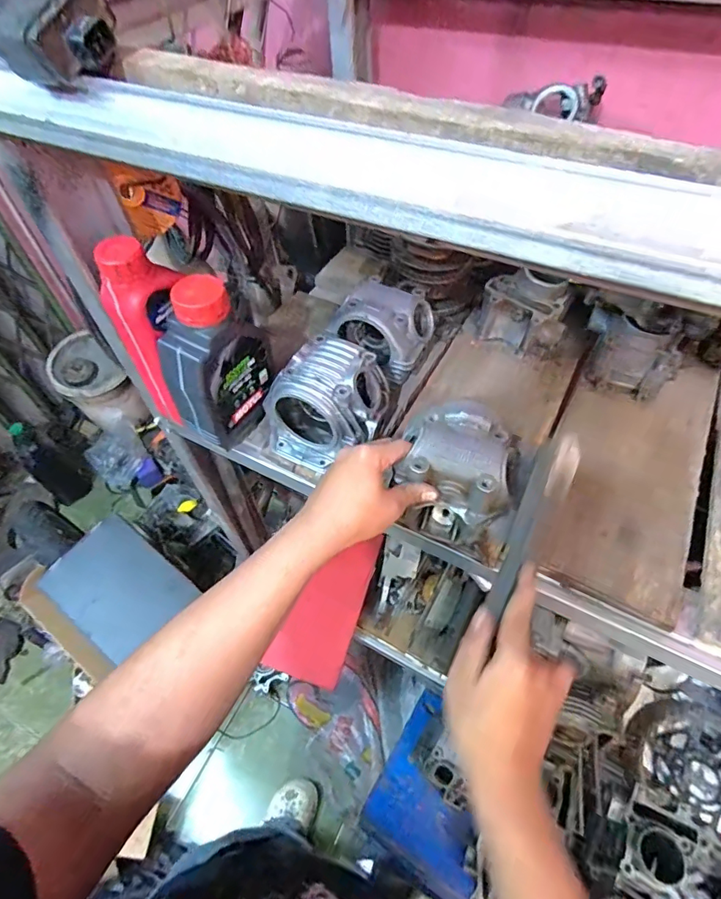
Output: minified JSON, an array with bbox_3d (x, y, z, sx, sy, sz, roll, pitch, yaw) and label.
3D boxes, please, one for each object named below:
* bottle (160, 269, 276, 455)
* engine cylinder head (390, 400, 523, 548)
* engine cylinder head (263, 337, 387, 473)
[{"bbox_3d":[-0.161,-0.098,0.554,0.059,0.199,0.121,34,62,24],"label":"bottle"},{"bbox_3d":[0.103,0.024,0.499,0.114,0.094,0.106,15,56,14],"label":"engine cylinder head"},{"bbox_3d":[-0.039,-0.054,0.573,0.114,0.101,0.129,26,59,20],"label":"engine cylinder head"}]

